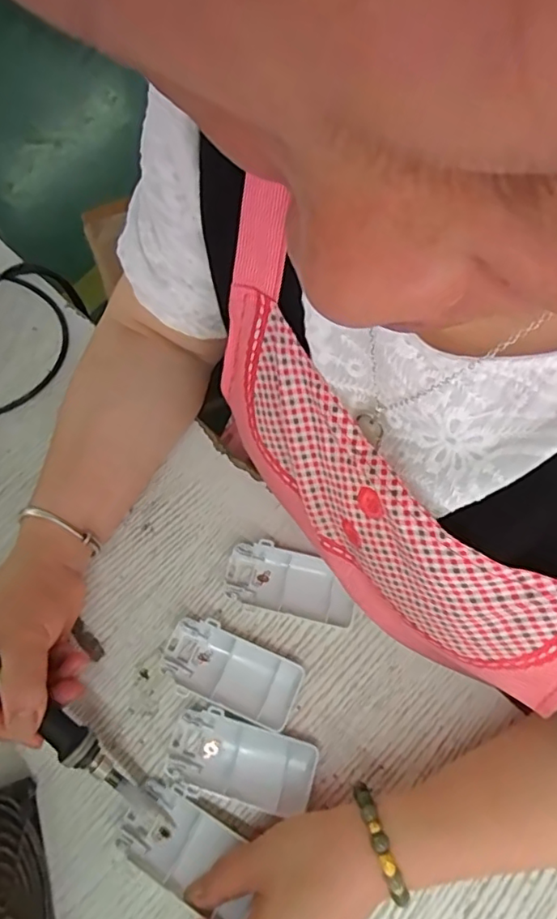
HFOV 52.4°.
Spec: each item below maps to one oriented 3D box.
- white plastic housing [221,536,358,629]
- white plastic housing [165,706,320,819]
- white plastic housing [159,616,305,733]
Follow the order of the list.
[{"bbox_3d":[0.008,0.089,0.413,0.092,0.014,0.048,9,70,4],"label":"white plastic housing"},{"bbox_3d":[-0.024,0.197,0.370,0.094,0.014,0.049,10,70,5],"label":"white plastic housing"},{"bbox_3d":[-0.033,0.146,0.391,0.094,0.015,0.047,25,72,10],"label":"white plastic housing"}]

